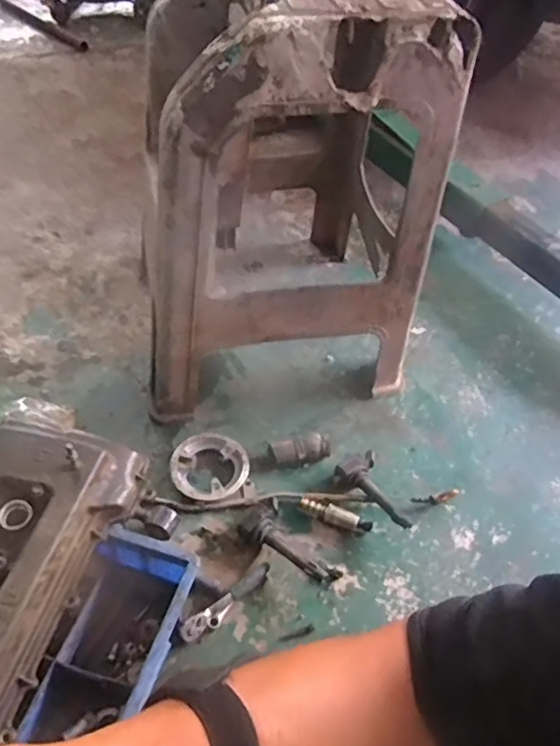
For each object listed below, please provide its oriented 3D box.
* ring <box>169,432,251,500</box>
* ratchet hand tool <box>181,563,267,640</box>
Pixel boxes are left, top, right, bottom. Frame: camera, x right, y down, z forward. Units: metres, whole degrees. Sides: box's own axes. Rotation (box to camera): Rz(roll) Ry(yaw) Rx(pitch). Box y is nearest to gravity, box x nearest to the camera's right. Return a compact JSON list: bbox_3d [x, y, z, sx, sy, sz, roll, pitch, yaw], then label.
[{"bbox_3d":[-0.111,0.150,0.933,0.118,0.022,0.120,3,51,-4],"label":"ring"},{"bbox_3d":[-0.071,0.316,0.798,0.144,0.025,0.024,-30,60,-27],"label":"ratchet hand tool"}]

